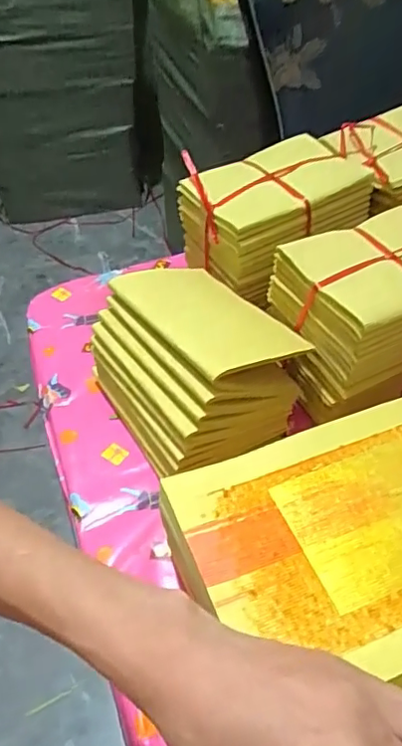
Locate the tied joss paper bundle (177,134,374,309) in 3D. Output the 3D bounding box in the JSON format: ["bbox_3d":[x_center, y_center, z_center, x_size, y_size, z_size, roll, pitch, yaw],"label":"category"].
[{"bbox_3d":[0.076,-0.171,0.604,0.178,0.087,0.136,-30,52,-23],"label":"tied joss paper bundle"}]

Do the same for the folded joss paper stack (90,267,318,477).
[{"bbox_3d":[-0.003,-0.015,0.517,0.143,0.095,0.176,-19,38,-29],"label":"folded joss paper stack"}]

